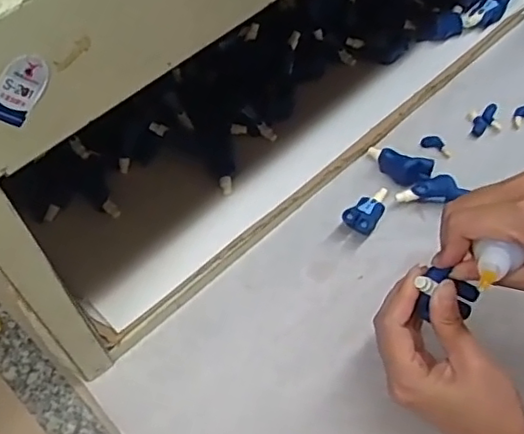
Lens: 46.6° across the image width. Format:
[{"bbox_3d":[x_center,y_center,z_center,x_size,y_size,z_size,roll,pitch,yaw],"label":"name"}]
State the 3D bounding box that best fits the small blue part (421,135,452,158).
[{"bbox_3d":[0.155,-0.063,0.536,0.027,0.009,0.015,30,62,21],"label":"small blue part"}]

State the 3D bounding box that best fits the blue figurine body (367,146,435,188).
[{"bbox_3d":[0.113,-0.045,0.512,0.056,0.019,0.023,29,61,21],"label":"blue figurine body"}]

